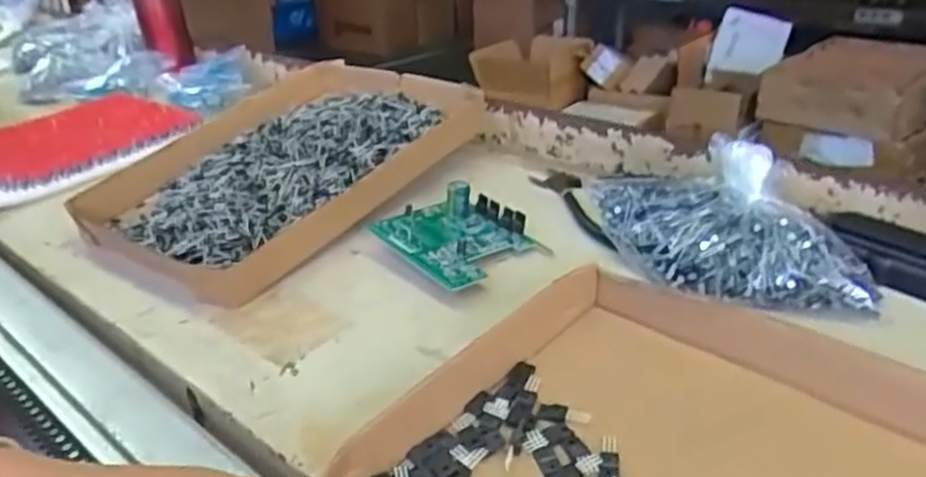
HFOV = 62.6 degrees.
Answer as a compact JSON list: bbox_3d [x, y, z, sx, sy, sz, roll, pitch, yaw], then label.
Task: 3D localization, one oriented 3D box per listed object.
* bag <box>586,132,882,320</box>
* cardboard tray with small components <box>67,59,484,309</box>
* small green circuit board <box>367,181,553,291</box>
[{"bbox_3d":[0.174,-0.010,0.503,0.177,0.075,0.090,6,25,17],"label":"bag"},{"bbox_3d":[-0.175,-0.076,0.707,0.290,0.031,0.322,17,44,37],"label":"cardboard tray with small components"},{"bbox_3d":[-0.007,-0.001,0.573,0.095,0.041,0.107,-22,31,-39],"label":"small green circuit board"}]

